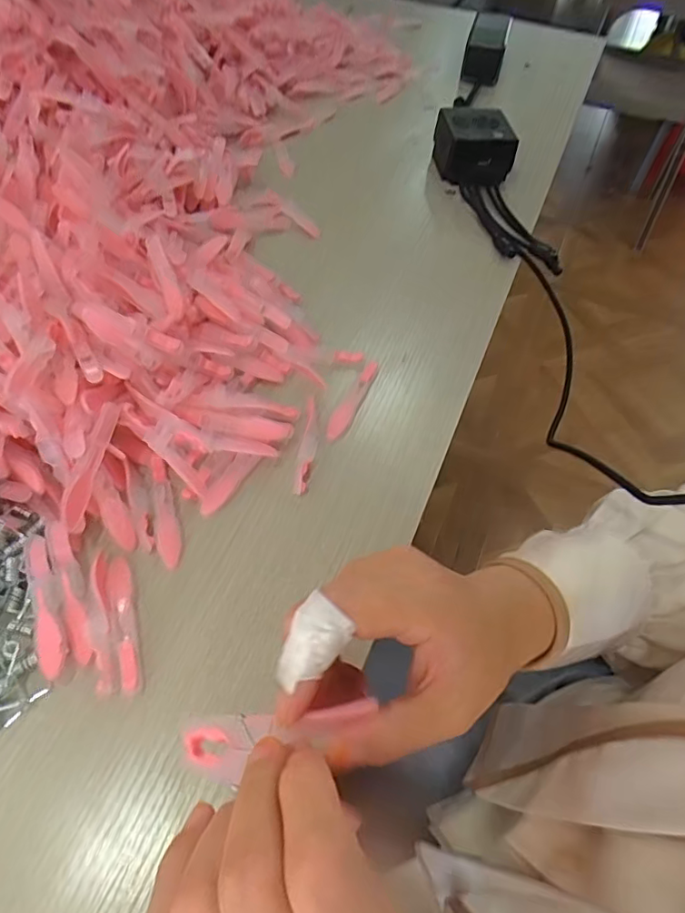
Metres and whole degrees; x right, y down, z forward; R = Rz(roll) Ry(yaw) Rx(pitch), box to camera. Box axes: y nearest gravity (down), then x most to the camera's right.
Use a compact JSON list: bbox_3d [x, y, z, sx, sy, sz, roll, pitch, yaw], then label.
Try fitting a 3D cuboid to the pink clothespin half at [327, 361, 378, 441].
[{"bbox_3d":[0.008,-0.043,0.404,0.013,0.005,0.081,21,56,10],"label":"pink clothespin half"}]

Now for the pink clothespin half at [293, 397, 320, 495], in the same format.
[{"bbox_3d":[-0.023,-0.010,0.372,0.012,0.012,0.078,6,54,0],"label":"pink clothespin half"}]

